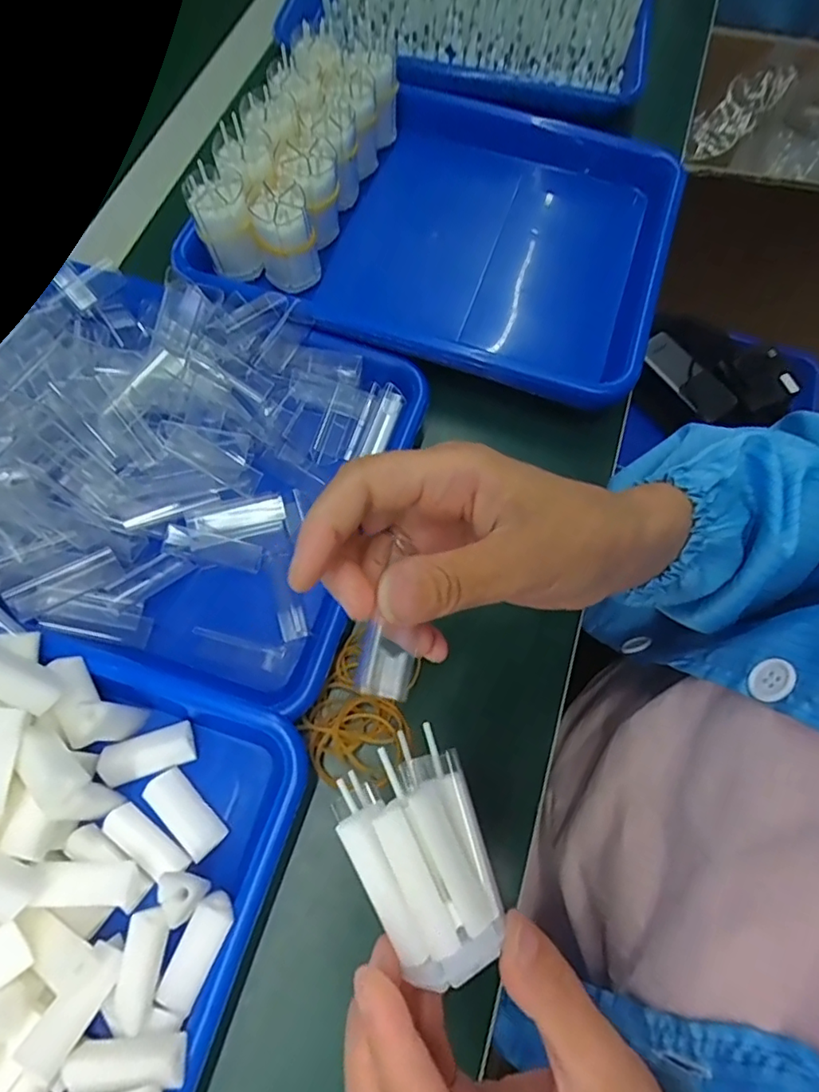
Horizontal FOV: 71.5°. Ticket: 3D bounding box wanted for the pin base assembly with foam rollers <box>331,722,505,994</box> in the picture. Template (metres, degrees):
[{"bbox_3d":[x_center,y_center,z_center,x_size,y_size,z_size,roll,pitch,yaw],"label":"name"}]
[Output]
[{"bbox_3d":[0.005,0.105,0.198,0.045,0.040,0.070,-21,71,-9],"label":"pin base assembly with foam rollers"}]

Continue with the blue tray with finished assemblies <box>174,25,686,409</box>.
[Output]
[{"bbox_3d":[0.022,-0.244,0.424,0.313,0.096,0.246,18,70,5],"label":"blue tray with finished assemblies"}]

